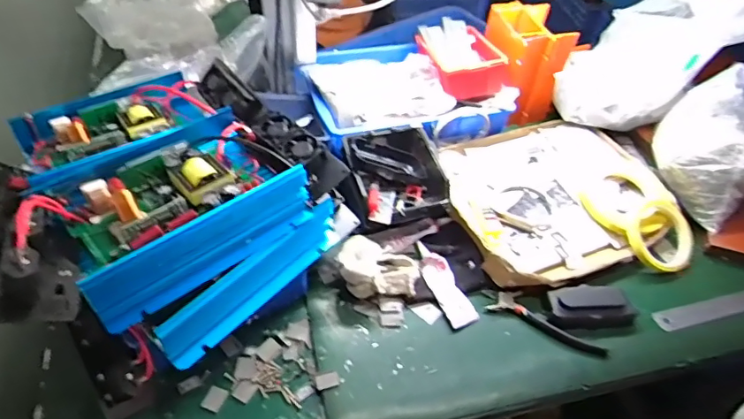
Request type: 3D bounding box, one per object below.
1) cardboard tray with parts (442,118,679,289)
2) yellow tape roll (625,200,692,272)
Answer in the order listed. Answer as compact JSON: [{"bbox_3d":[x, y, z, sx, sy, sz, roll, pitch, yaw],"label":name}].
[{"bbox_3d":[0.259,-0.029,0.744,0.309,0.039,0.269,-15,51,-18],"label":"cardboard tray with parts"},{"bbox_3d":[0.394,0.039,0.693,0.098,0.024,0.090,3,75,-12],"label":"yellow tape roll"}]

